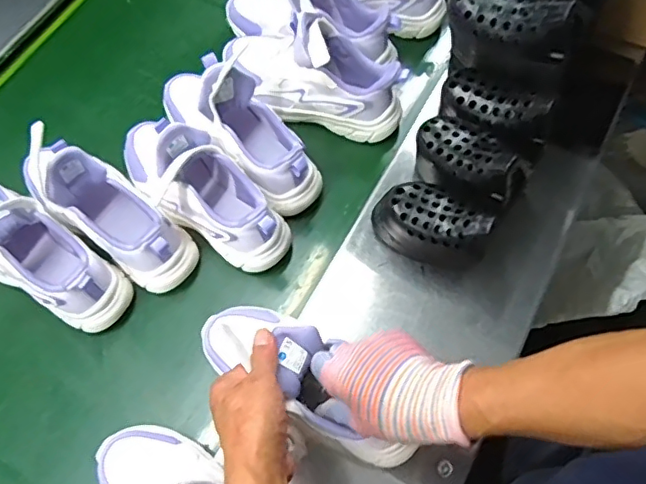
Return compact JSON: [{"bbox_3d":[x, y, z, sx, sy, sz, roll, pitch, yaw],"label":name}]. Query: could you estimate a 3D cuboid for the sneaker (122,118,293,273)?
[{"bbox_3d":[-0.150,-0.072,0.670,0.253,0.131,0.095,42,73,14],"label":"sneaker"}]

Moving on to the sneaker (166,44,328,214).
[{"bbox_3d":[-0.111,-0.152,0.703,0.258,0.139,0.084,42,72,14],"label":"sneaker"}]

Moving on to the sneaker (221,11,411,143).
[{"bbox_3d":[-0.008,-0.224,0.732,0.243,0.144,0.092,19,69,5],"label":"sneaker"}]

